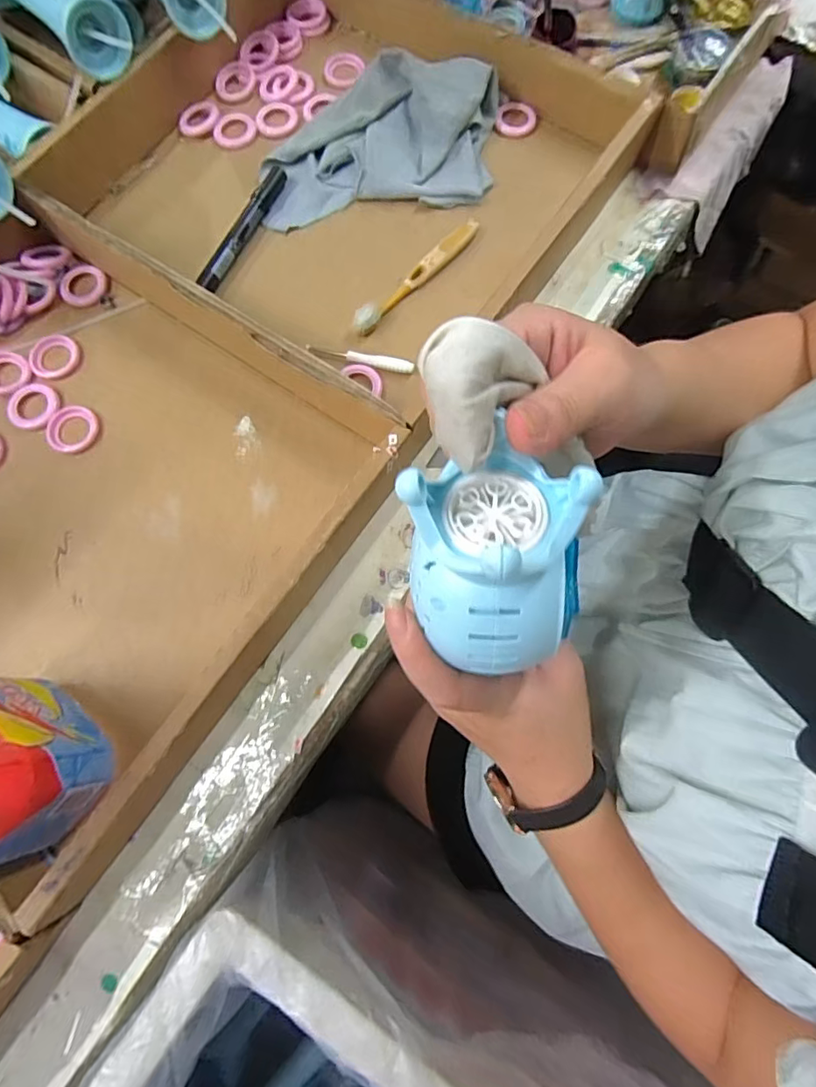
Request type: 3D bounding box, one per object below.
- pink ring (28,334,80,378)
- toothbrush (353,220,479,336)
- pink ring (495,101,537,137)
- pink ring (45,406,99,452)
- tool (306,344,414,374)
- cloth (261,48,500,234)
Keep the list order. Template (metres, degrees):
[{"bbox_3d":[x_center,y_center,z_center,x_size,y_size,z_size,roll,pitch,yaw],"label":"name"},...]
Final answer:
[{"bbox_3d":[-0.275,-0.146,0.419,0.038,0.004,0.037,0,75,0],"label":"pink ring"},{"bbox_3d":[0.008,-0.214,0.426,0.018,0.013,0.138,44,80,11],"label":"toothbrush"},{"bbox_3d":[0.095,-0.374,0.474,0.036,0.009,0.030,7,75,2],"label":"pink ring"},{"bbox_3d":[-0.250,-0.086,0.400,0.037,0.004,0.036,0,75,0],"label":"pink ring"},{"bbox_3d":[-0.036,-0.141,0.410,0.082,0.005,0.009,11,76,3],"label":"tool"},{"bbox_3d":[-0.021,-0.337,0.444,0.204,0.042,0.119,-8,75,-2],"label":"cloth"}]

